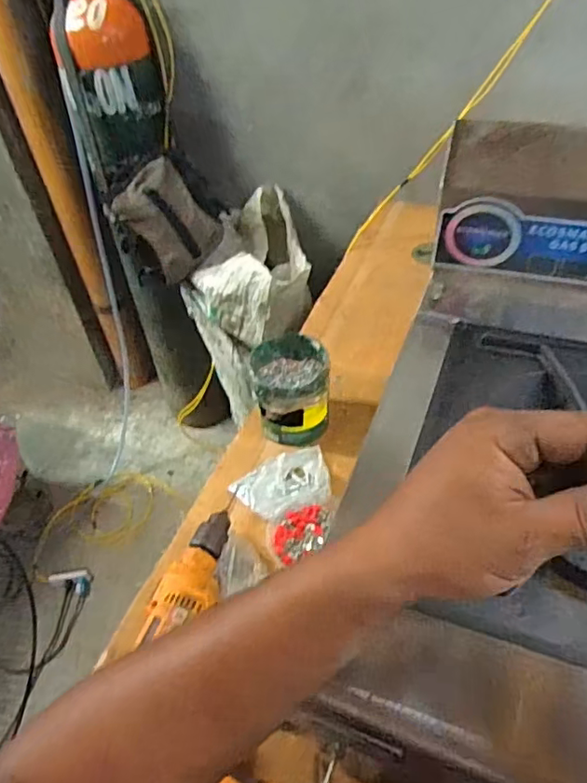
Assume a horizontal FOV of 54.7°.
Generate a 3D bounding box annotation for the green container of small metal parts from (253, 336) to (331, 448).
[{"bbox_3d":[-0.002,0.000,0.836,0.113,0.113,0.113,-12,45,-6],"label":"green container of small metal parts"}]

